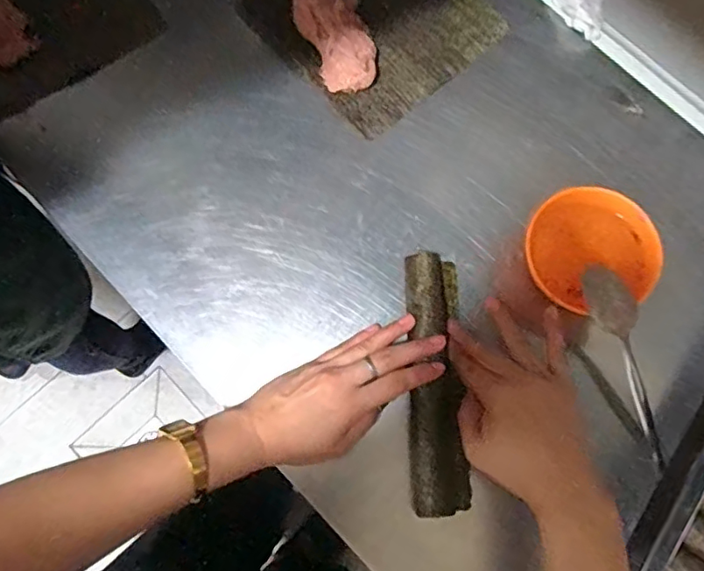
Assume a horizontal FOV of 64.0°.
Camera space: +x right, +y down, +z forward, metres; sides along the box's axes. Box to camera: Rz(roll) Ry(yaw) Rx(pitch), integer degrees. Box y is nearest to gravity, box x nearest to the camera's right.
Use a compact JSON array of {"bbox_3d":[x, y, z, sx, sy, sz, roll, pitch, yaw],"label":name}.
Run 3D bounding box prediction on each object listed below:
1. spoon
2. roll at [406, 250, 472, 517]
[{"bbox_3d":[0.220,0.065,0.447,0.030,0.015,0.176,-23,101,-5],"label":"spoon"},{"bbox_3d":[0.068,0.073,0.450,0.044,0.025,0.202,0,73,2],"label":"roll"}]

